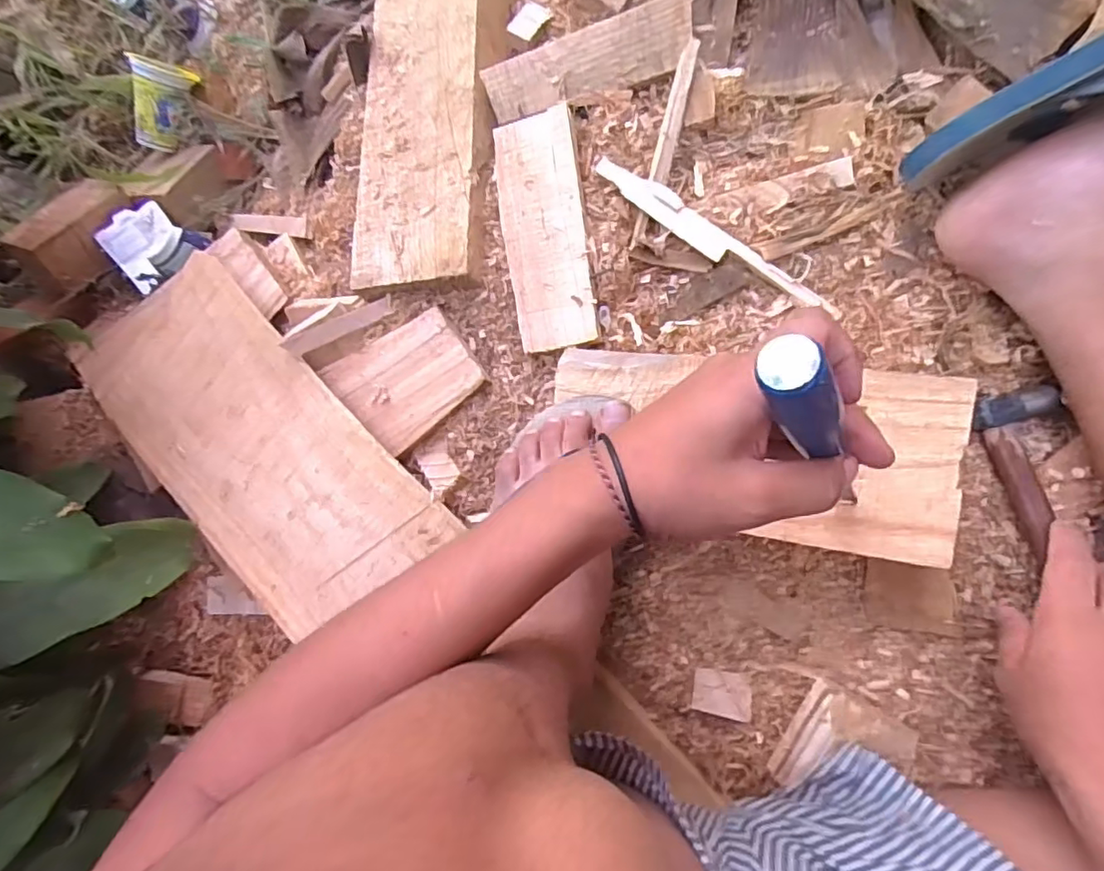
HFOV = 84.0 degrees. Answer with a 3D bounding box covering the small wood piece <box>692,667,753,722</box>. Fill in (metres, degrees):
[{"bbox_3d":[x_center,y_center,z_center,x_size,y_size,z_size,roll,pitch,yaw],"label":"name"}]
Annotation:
[{"bbox_3d":[0.119,0.181,0.430,0.038,0.004,0.030,2,69,14],"label":"small wood piece"}]

